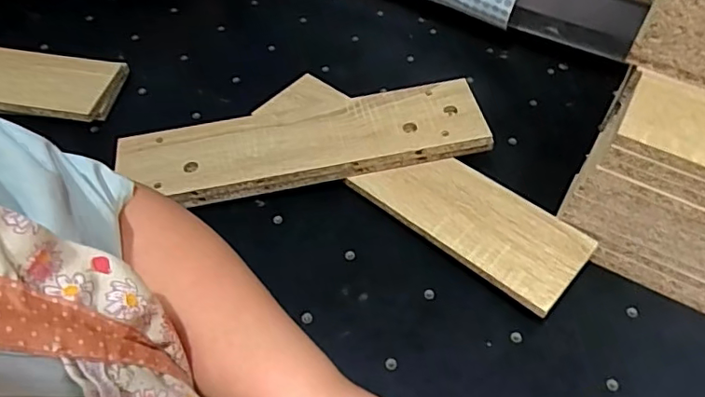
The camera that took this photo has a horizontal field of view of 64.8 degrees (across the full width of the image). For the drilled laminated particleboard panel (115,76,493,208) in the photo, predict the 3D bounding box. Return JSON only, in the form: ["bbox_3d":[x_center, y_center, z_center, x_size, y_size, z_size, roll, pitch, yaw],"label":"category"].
[{"bbox_3d":[-0.051,-0.058,0.587,0.368,0.026,0.104,-12,57,-4],"label":"drilled laminated particleboard panel"}]

